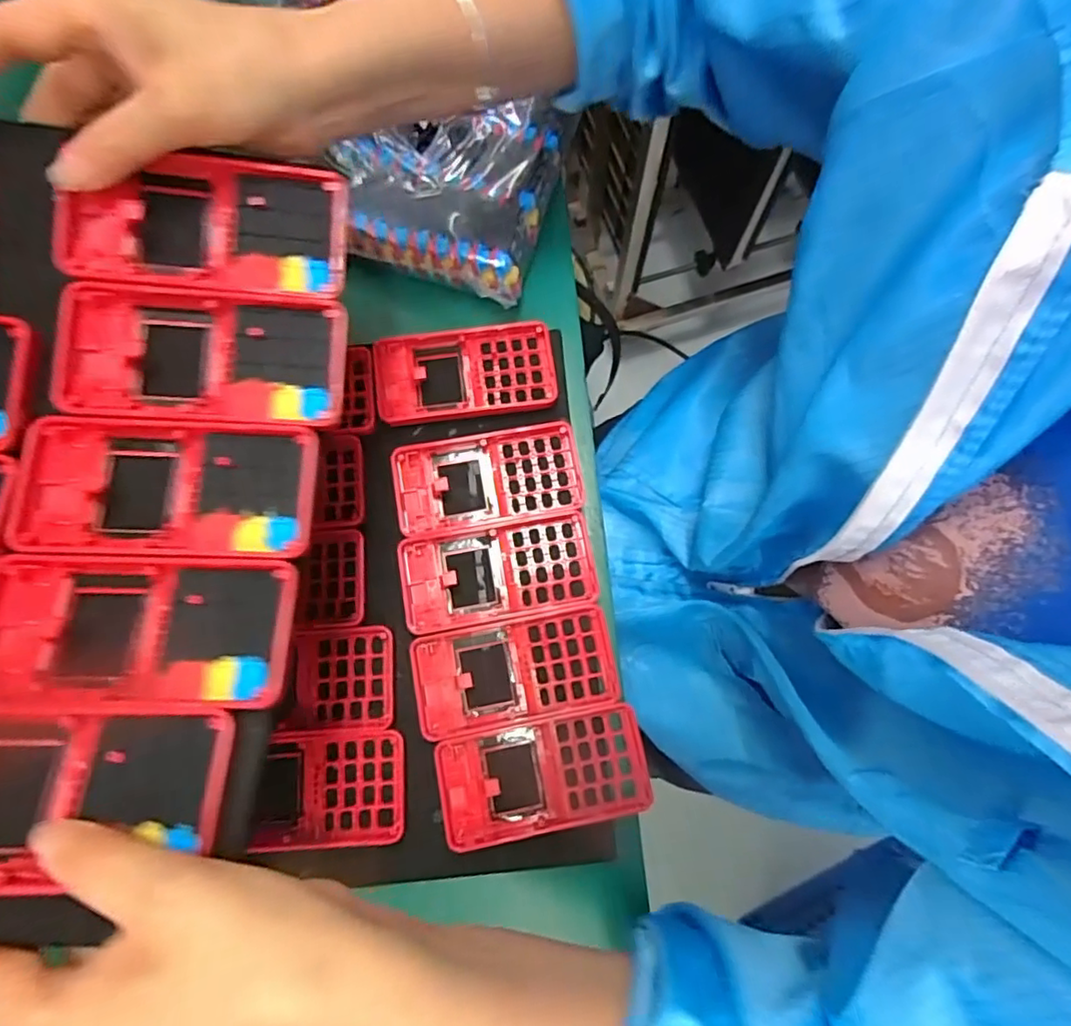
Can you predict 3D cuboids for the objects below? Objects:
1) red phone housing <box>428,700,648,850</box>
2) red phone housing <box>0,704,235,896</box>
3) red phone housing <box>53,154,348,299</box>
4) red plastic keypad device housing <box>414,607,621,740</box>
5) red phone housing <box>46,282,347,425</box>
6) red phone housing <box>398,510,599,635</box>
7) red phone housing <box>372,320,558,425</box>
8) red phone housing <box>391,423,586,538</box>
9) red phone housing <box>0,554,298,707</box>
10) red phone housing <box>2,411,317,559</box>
[{"bbox_3d":[0.005,0.156,0.355,0.124,0.015,0.061,-11,77,-1],"label":"red phone housing"},{"bbox_3d":[-0.182,0.105,0.222,0.124,0.014,0.061,2,66,-4],"label":"red phone housing"},{"bbox_3d":[-0.156,-0.134,0.281,0.129,0.017,0.063,-1,92,-6],"label":"red phone housing"},{"bbox_3d":[-0.013,0.097,0.368,0.123,0.012,0.061,-12,77,-2],"label":"red plastic keypad device housing"},{"bbox_3d":[-0.156,-0.072,0.276,0.129,0.024,0.062,0,77,1],"label":"red phone housing"},{"bbox_3d":[-0.024,0.037,0.381,0.122,0.012,0.061,-11,77,-1],"label":"red phone housing"},{"bbox_3d":[-0.048,-0.096,0.412,0.122,0.015,0.062,-9,77,-1],"label":"red phone housing"},{"bbox_3d":[-0.032,-0.023,0.395,0.122,0.014,0.060,-10,77,-1],"label":"red phone housing"},{"bbox_3d":[-0.165,0.048,0.247,0.123,0.020,0.060,0,77,1],"label":"red phone housing"},{"bbox_3d":[-0.167,-0.011,0.266,0.127,0.017,0.062,0,77,1],"label":"red phone housing"}]

